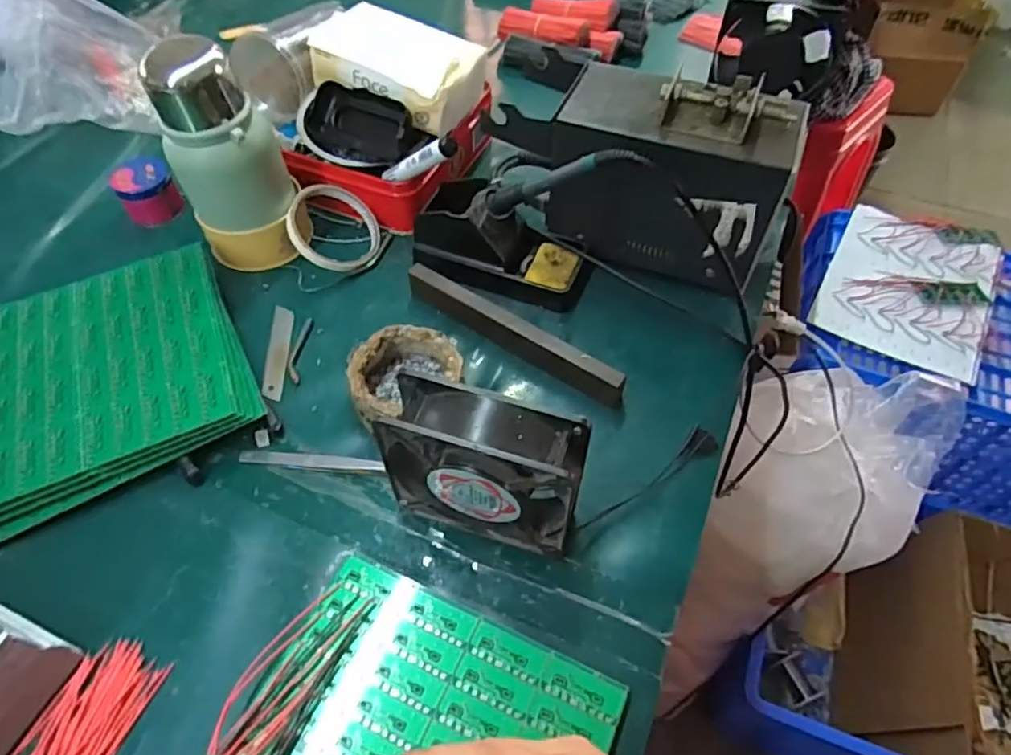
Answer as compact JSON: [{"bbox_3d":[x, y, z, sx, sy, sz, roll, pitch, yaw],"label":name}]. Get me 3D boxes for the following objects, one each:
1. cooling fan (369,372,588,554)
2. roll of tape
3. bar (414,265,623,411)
[{"bbox_3d":[-0.012,0.060,0.392,0.120,0.118,0.045,16,56,10],"label":"cooling fan"},{"bbox_3d":[-0.159,-0.140,0.579,0.083,0.013,0.082,8,74,-30],"label":"roll of tape"},{"bbox_3d":[0.005,-0.038,0.514,0.207,0.037,0.015,29,59,18],"label":"bar"}]

